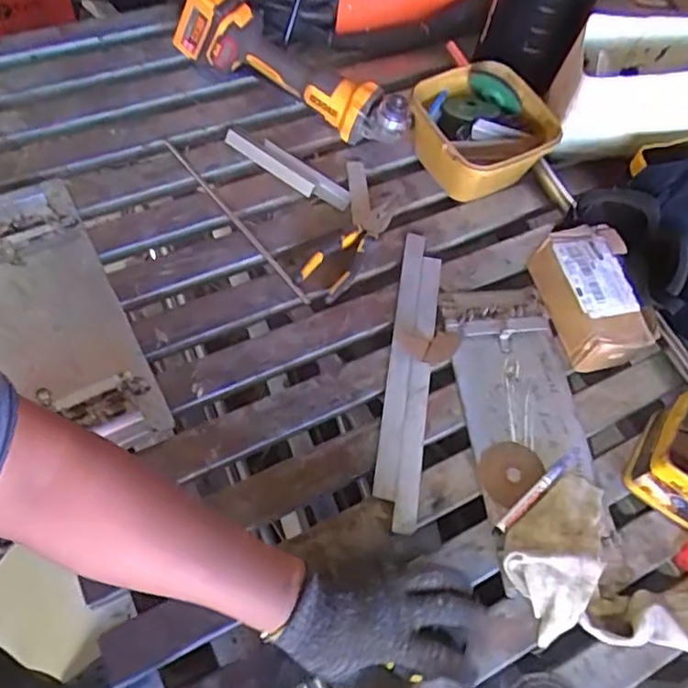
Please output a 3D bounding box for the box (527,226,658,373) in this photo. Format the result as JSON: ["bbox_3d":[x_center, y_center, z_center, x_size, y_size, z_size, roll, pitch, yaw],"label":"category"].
[{"bbox_3d":[0.303,-0.064,0.753,0.088,0.065,0.172,-11,65,-12],"label":"box"}]

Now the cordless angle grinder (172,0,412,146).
[{"bbox_3d":[-0.072,-0.385,0.865,0.349,0.107,0.084,29,67,-1],"label":"cordless angle grinder"}]

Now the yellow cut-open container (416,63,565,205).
[{"bbox_3d":[0.184,-0.286,0.839,0.178,0.091,0.179,-20,73,-6],"label":"yellow cut-open container"}]

